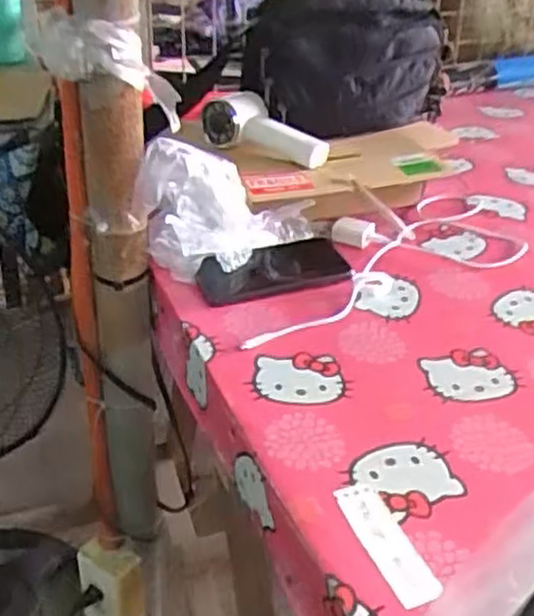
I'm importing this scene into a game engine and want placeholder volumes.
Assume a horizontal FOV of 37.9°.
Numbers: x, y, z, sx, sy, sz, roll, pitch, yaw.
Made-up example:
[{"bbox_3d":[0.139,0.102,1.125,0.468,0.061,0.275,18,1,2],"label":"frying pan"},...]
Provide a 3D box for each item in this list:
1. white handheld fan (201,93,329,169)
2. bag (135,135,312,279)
[{"bbox_3d":[0.000,-0.215,0.940,0.150,0.054,0.076,24,39,30],"label":"white handheld fan"},{"bbox_3d":[-0.040,-0.104,0.818,0.188,0.139,0.087,-2,33,-6],"label":"bag"}]

